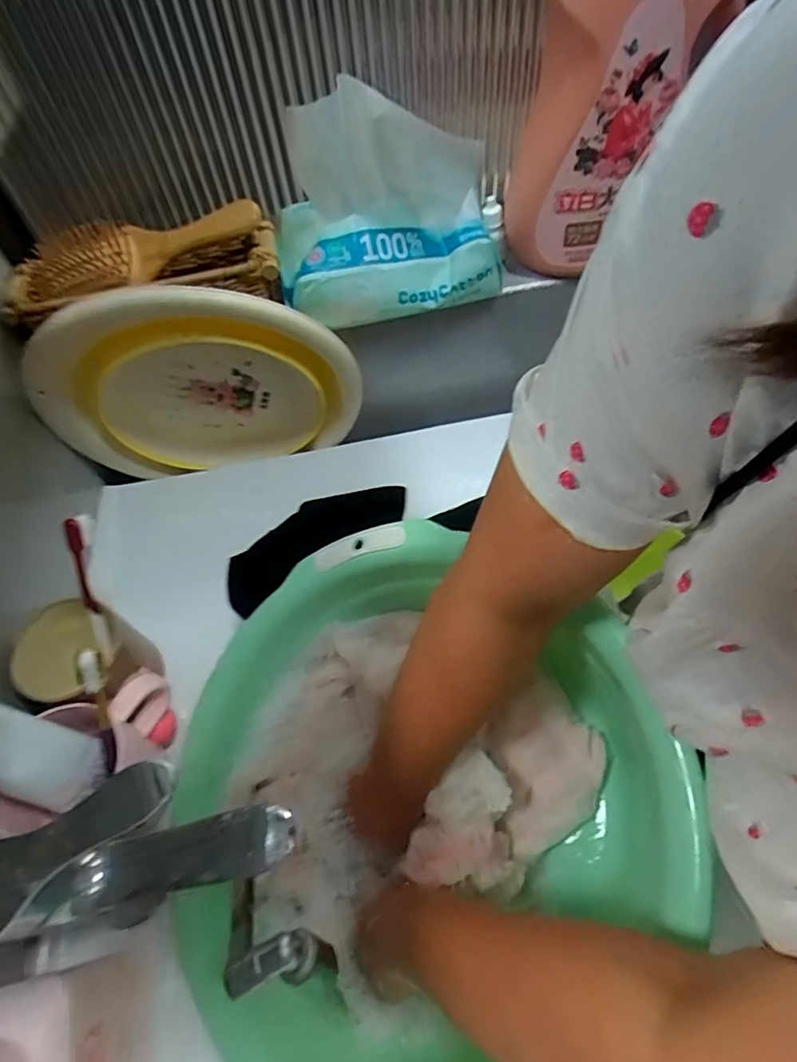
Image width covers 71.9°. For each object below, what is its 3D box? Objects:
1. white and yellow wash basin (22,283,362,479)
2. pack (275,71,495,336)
[{"bbox_3d":[-0.184,-0.131,0.522,0.289,0.236,0.064,-14,57,-5],"label":"white and yellow wash basin"},{"bbox_3d":[-0.012,-0.278,0.470,0.187,0.155,0.090,-11,57,-3],"label":"pack"}]

